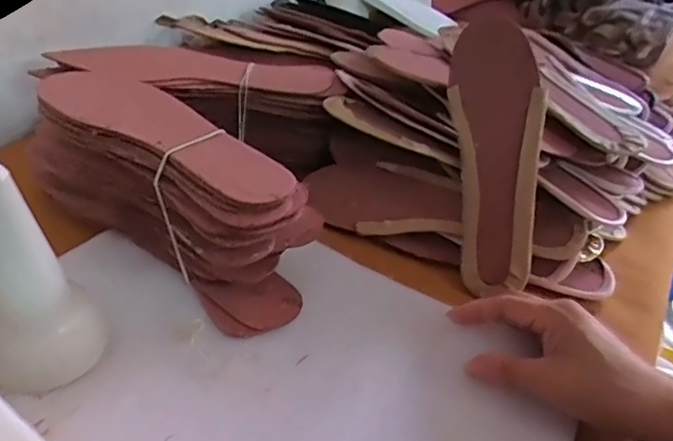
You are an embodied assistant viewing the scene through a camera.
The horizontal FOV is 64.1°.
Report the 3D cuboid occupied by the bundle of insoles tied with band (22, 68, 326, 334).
[{"bbox_3d":[-0.120,-0.020,0.406,0.231,0.099,0.093,31,46,25],"label":"bundle of insoles tied with band"}]

